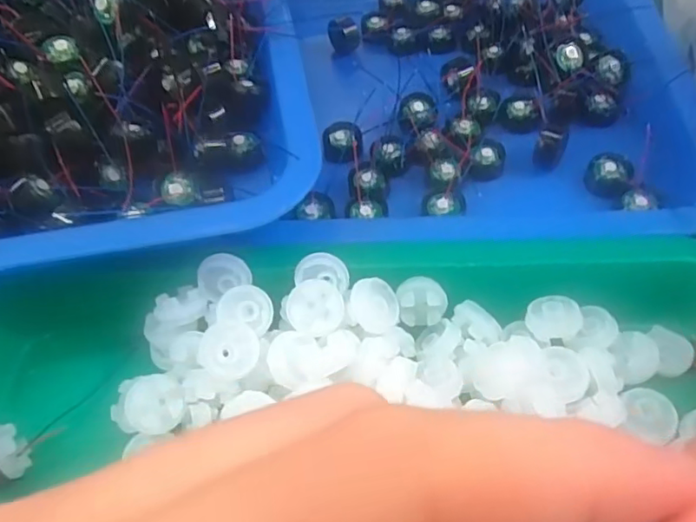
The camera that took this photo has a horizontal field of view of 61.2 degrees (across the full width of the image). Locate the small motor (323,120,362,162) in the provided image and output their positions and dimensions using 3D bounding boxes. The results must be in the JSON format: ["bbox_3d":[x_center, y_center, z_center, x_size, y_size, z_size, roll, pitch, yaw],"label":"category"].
[{"bbox_3d":[-0.003,-0.064,0.318,0.020,0.010,0.022,0,52,5],"label":"small motor"}]

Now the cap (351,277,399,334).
[{"bbox_3d":[0.010,0.017,0.225,0.020,0.004,0.020,-7,78,-25],"label":"cap"}]

